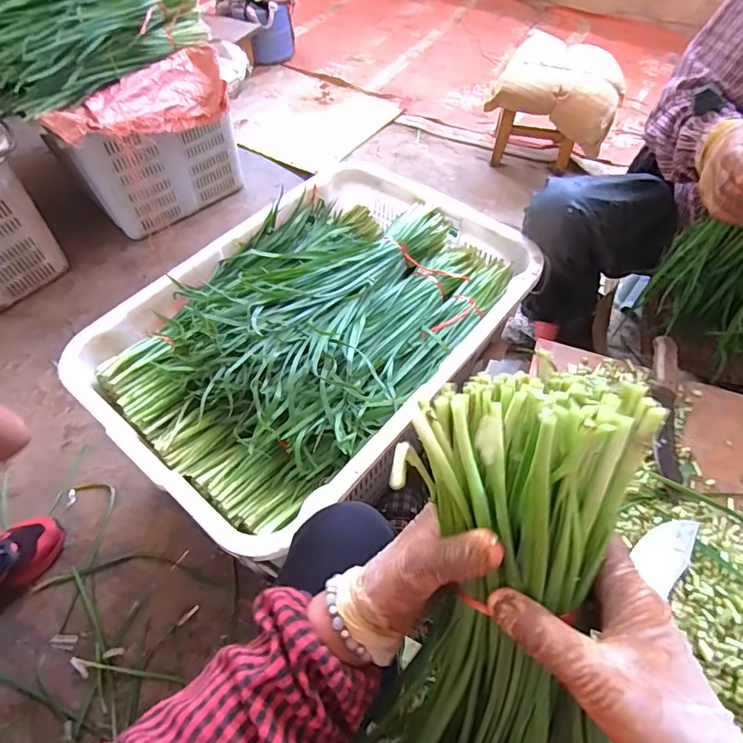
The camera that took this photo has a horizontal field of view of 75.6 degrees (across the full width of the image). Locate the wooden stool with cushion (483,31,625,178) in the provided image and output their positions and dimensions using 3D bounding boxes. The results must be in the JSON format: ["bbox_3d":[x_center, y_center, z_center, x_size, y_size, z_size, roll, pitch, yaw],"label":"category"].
[{"bbox_3d":[0.538,-0.764,1.416,0.330,0.284,0.335,20,59,14],"label":"wooden stool with cushion"}]

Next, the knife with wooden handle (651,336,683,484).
[{"bbox_3d":[0.424,0.045,0.686,0.041,0.023,0.226,14,58,11],"label":"knife with wooden handle"}]

